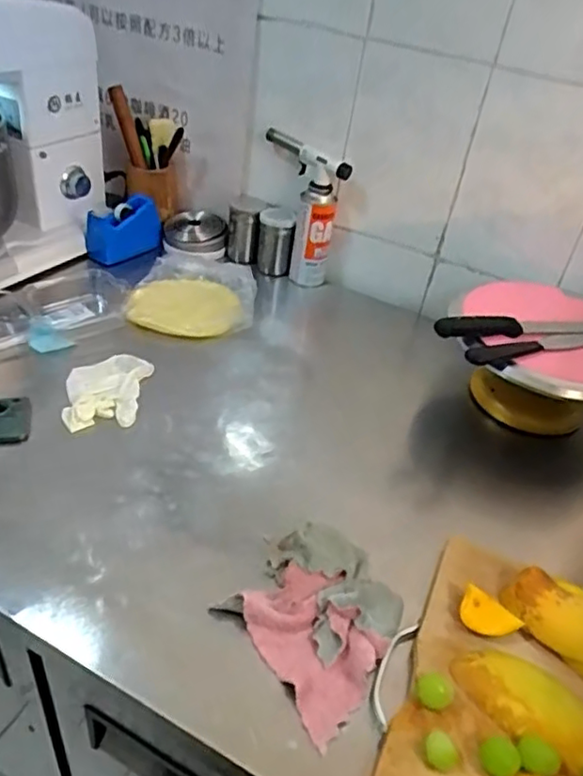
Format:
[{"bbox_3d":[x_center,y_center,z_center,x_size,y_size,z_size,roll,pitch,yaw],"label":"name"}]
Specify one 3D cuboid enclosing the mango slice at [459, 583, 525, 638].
[{"bbox_3d":[0.191,0.223,0.596,0.056,0.023,0.038,23,42,20],"label":"mango slice"}]

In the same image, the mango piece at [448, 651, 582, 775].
[{"bbox_3d":[0.217,0.281,0.538,0.074,0.021,0.143,-27,49,-34],"label":"mango piece"}]

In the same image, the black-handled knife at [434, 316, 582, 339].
[{"bbox_3d":[0.333,-0.081,0.831,0.300,0.023,0.033,0,38,-13],"label":"black-handled knife"}]

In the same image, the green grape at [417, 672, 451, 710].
[{"bbox_3d":[0.124,0.265,0.536,0.028,0.020,0.026,4,39,-3],"label":"green grape"}]

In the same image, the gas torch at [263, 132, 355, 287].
[{"bbox_3d":[0.017,-0.316,1.105,0.065,0.232,0.148,-24,48,-32],"label":"gas torch"}]

